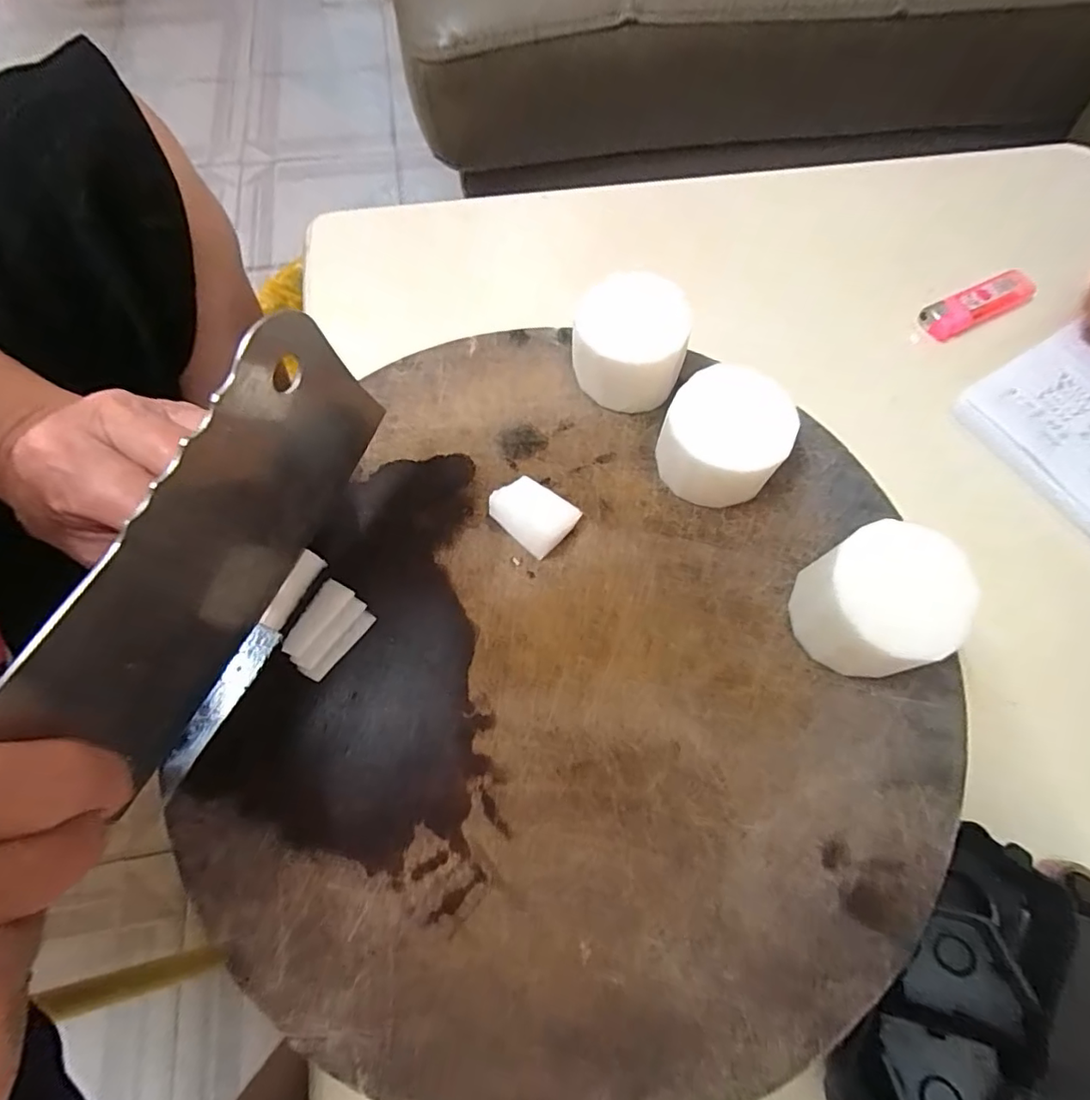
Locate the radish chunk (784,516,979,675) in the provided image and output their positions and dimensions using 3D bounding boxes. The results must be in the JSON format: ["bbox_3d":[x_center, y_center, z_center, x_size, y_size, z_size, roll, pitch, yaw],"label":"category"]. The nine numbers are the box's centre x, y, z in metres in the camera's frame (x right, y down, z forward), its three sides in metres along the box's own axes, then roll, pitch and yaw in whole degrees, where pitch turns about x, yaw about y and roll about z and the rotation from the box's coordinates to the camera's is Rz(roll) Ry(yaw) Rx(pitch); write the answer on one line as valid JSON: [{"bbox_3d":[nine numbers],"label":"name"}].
[{"bbox_3d":[0.125,0.020,0.207,0.050,0.038,0.048,0,67,0],"label":"radish chunk"}]

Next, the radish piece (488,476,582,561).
[{"bbox_3d":[-0.005,-0.016,0.237,0.032,0.009,0.026,41,73,15],"label":"radish piece"}]

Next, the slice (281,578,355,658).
[{"bbox_3d":[-0.090,0.027,0.216,0.013,0.004,0.032,28,70,11],"label":"slice"}]

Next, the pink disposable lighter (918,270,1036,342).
[{"bbox_3d":[0.272,-0.153,0.342,0.083,0.018,0.020,-23,69,-10],"label":"pink disposable lighter"}]

